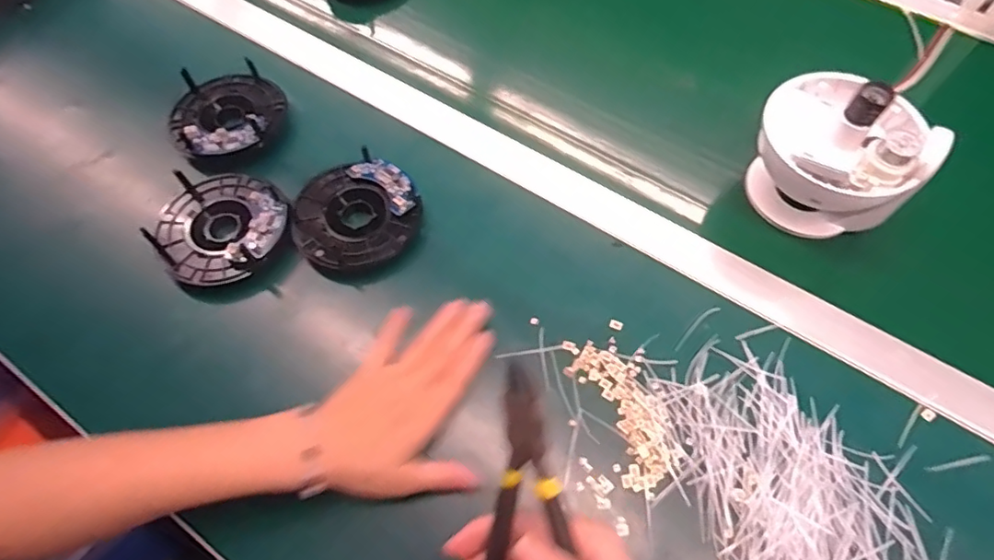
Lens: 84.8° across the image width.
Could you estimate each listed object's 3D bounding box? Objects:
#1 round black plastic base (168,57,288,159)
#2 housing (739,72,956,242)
[{"bbox_3d":[-0.240,-0.149,0.481,0.094,0.022,0.099,0,62,-1],"label":"round black plastic base"},{"bbox_3d":[0.263,-0.095,0.431,0.117,0.122,0.101,34,67,16],"label":"housing"}]

